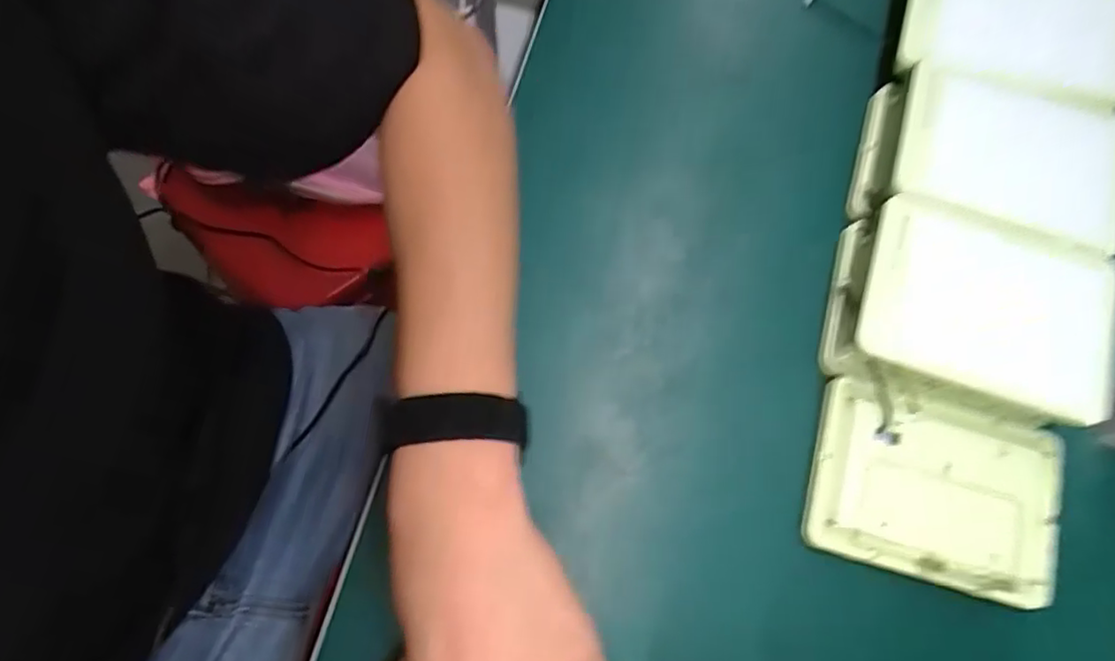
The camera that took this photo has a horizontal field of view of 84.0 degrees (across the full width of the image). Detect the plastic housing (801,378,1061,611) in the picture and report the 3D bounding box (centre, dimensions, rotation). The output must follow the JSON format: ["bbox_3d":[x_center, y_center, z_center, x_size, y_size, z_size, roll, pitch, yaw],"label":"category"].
[{"bbox_3d":[0.212,0.089,0.348,0.135,0.010,0.098,15,75,0],"label":"plastic housing"}]

